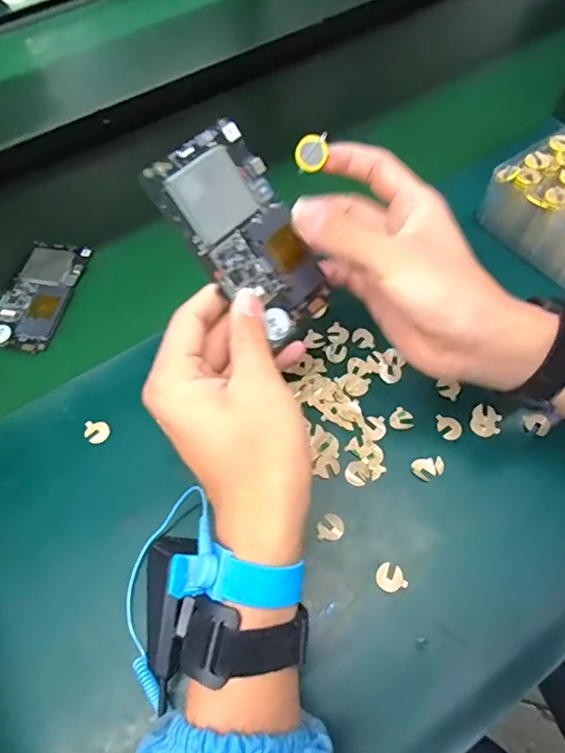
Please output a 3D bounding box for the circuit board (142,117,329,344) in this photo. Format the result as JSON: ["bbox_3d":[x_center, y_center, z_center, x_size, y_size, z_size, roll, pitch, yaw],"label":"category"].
[{"bbox_3d":[-0.020,-0.080,0.298,0.064,0.123,0.005,-43,27,-17],"label":"circuit board"}]

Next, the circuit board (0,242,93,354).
[{"bbox_3d":[-0.228,-0.077,0.470,0.065,0.007,0.121,9,60,8],"label":"circuit board"}]

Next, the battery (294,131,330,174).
[{"bbox_3d":[0.019,-0.143,0.322,0.021,0.021,0.004,-4,24,10],"label":"battery"}]

